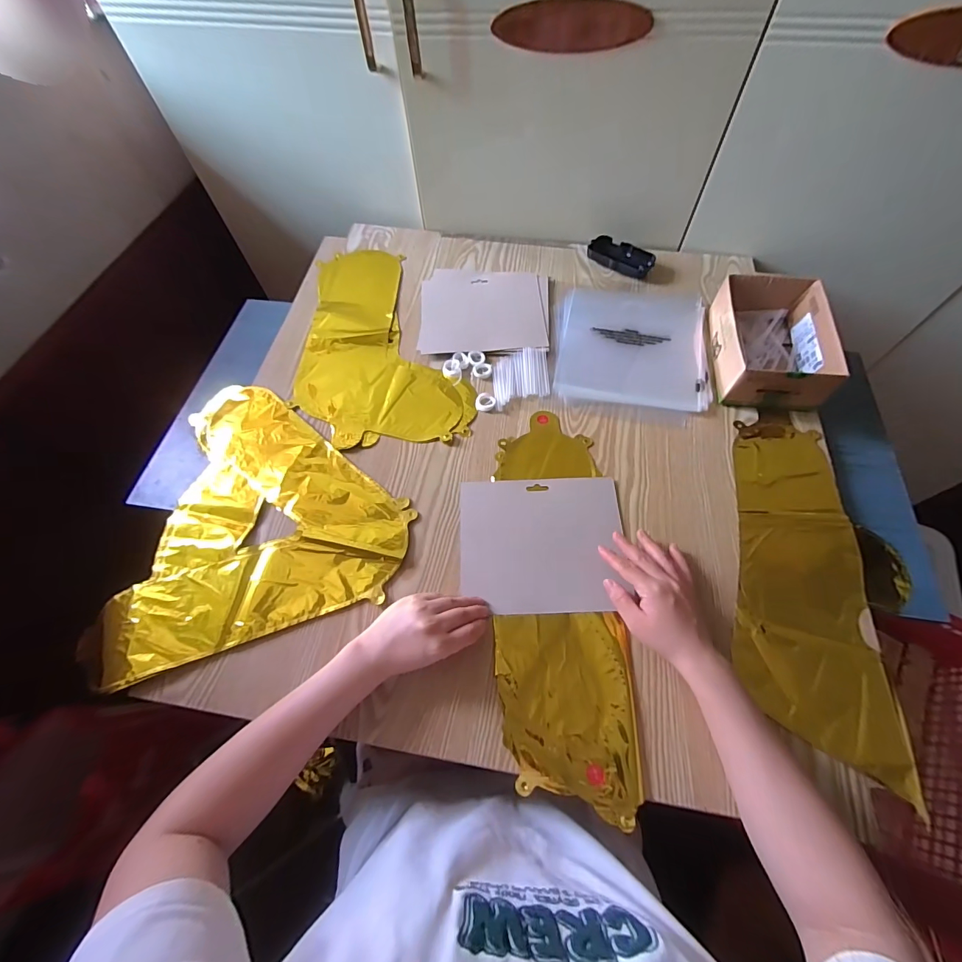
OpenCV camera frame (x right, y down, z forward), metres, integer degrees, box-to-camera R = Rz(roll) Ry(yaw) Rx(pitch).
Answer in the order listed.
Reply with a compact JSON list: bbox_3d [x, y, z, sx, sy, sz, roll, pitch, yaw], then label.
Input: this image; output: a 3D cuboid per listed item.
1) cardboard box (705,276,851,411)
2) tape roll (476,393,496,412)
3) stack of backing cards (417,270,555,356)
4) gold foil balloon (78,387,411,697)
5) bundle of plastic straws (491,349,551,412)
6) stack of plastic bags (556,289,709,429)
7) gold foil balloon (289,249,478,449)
[{"bbox_3d":[0.387,-0.184,0.572,0.125,0.070,0.180,10,63,7],"label":"cardboard box"},{"bbox_3d":[0.006,-0.109,0.580,0.027,0.007,0.027,-1,62,2],"label":"tape roll"},{"bbox_3d":[0.008,-0.271,0.665,0.201,0.007,0.187,4,63,4],"label":"stack of backing cards"},{"bbox_3d":[-0.313,0.060,0.502,0.371,0.015,0.335,39,70,19],"label":"gold foil balloon"},{"bbox_3d":[0.058,-0.147,0.597,0.079,0.012,0.091,-4,62,0],"label":"bundle of plastic straws"},{"bbox_3d":[0.221,-0.197,0.619,0.208,0.013,0.240,8,63,6],"label":"stack of plastic bags"},{"bbox_3d":[-0.146,-0.223,0.649,0.242,0.007,0.387,-5,62,0],"label":"gold foil balloon"}]

